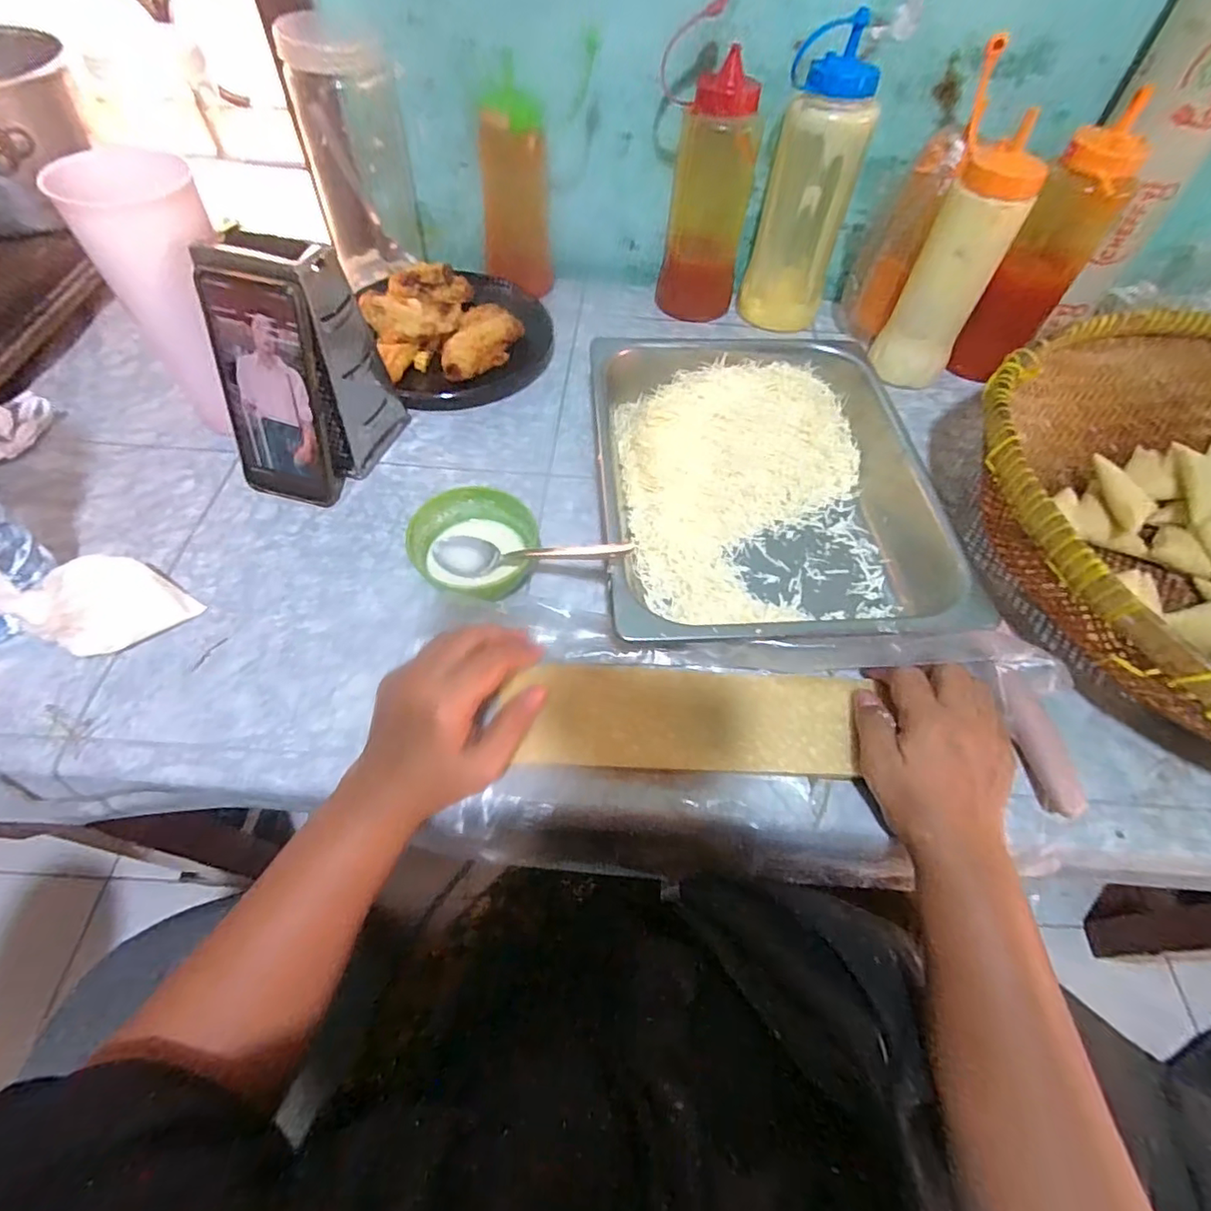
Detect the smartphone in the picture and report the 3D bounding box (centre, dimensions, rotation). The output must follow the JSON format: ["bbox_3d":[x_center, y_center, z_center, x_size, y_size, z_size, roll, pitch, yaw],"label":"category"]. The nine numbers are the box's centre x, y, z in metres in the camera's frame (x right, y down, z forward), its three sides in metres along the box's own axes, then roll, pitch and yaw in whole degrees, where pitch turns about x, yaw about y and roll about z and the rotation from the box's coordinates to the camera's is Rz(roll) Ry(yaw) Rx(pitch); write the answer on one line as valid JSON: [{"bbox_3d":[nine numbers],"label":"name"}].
[{"bbox_3d":[-0.254,-0.159,0.448,0.080,0.169,0.014,11,37,4],"label":"smartphone"}]

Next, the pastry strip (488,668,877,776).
[{"bbox_3d":[0.053,0.074,0.388,0.224,0.011,0.067,2,57,-1],"label":"pastry strip"}]

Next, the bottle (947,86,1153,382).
[{"bbox_3d":[0.405,-0.315,0.547,0.068,0.204,0.061,34,62,18],"label":"bottle"}]

